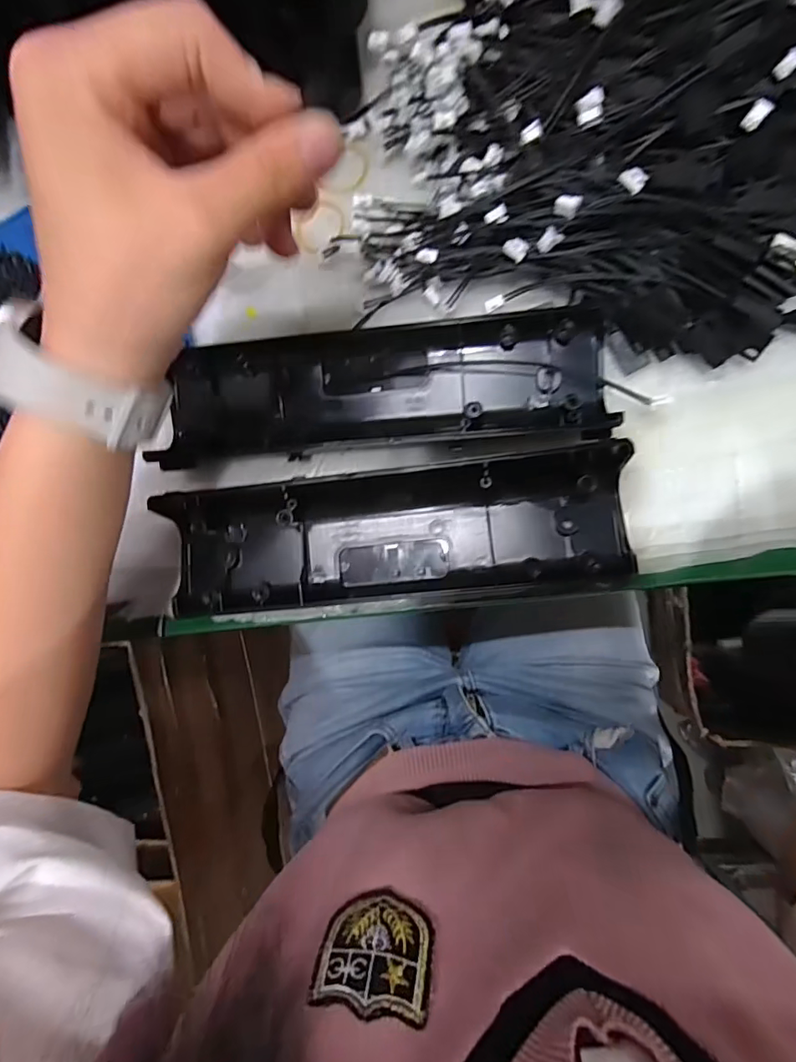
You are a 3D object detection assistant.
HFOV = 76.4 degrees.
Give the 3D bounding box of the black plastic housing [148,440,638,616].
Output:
[{"bbox_3d":[-0.003,0.001,0.276,0.244,0.023,0.072,-6,86,7],"label":"black plastic housing"}]

